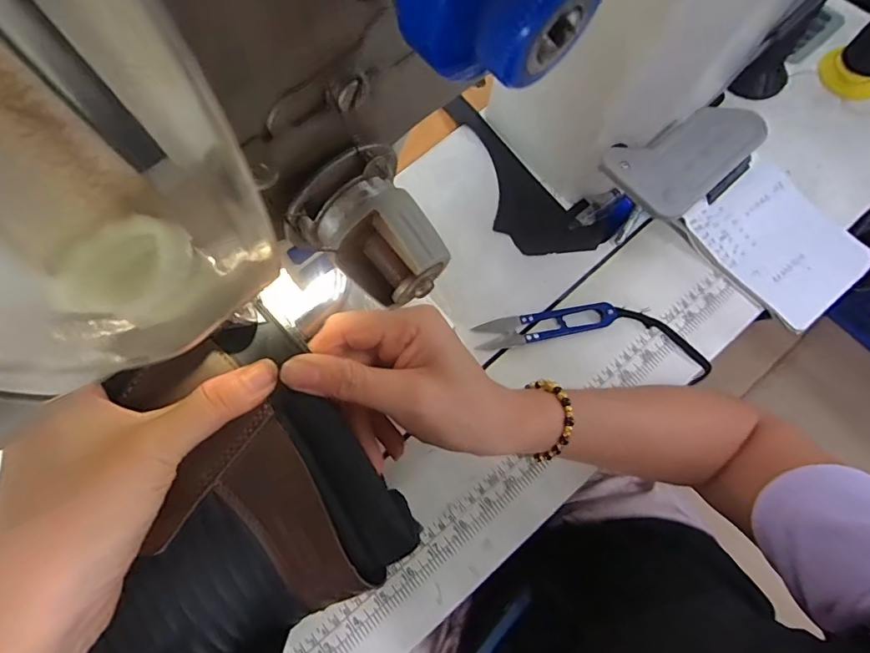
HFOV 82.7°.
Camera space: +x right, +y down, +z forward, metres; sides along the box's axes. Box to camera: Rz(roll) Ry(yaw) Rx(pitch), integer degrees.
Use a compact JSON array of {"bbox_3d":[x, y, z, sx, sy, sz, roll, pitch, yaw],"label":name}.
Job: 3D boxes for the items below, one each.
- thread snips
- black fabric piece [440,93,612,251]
[{"bbox_3d":[0.095,-0.002,0.419,0.119,0.012,0.025,-11,71,0],"label":"thread snips"},{"bbox_3d":[0.067,-0.127,0.445,0.187,0.007,0.073,41,78,15],"label":"black fabric piece"}]

